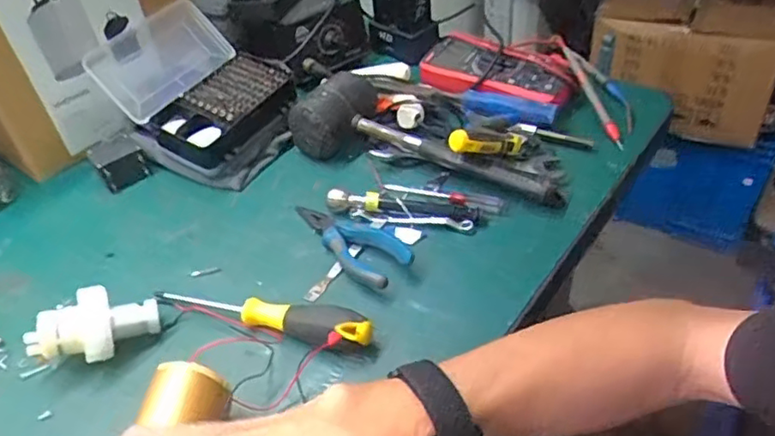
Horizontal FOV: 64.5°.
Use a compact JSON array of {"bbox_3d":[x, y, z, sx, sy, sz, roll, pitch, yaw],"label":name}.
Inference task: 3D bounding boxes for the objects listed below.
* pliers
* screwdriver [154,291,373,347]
[{"bbox_3d":[-0.036,0.016,0.573,0.049,0.022,0.137,-31,49,-25],"label":"pliers"},{"bbox_3d":[-0.108,0.076,0.530,0.204,0.030,0.033,13,46,19],"label":"screwdriver"}]

